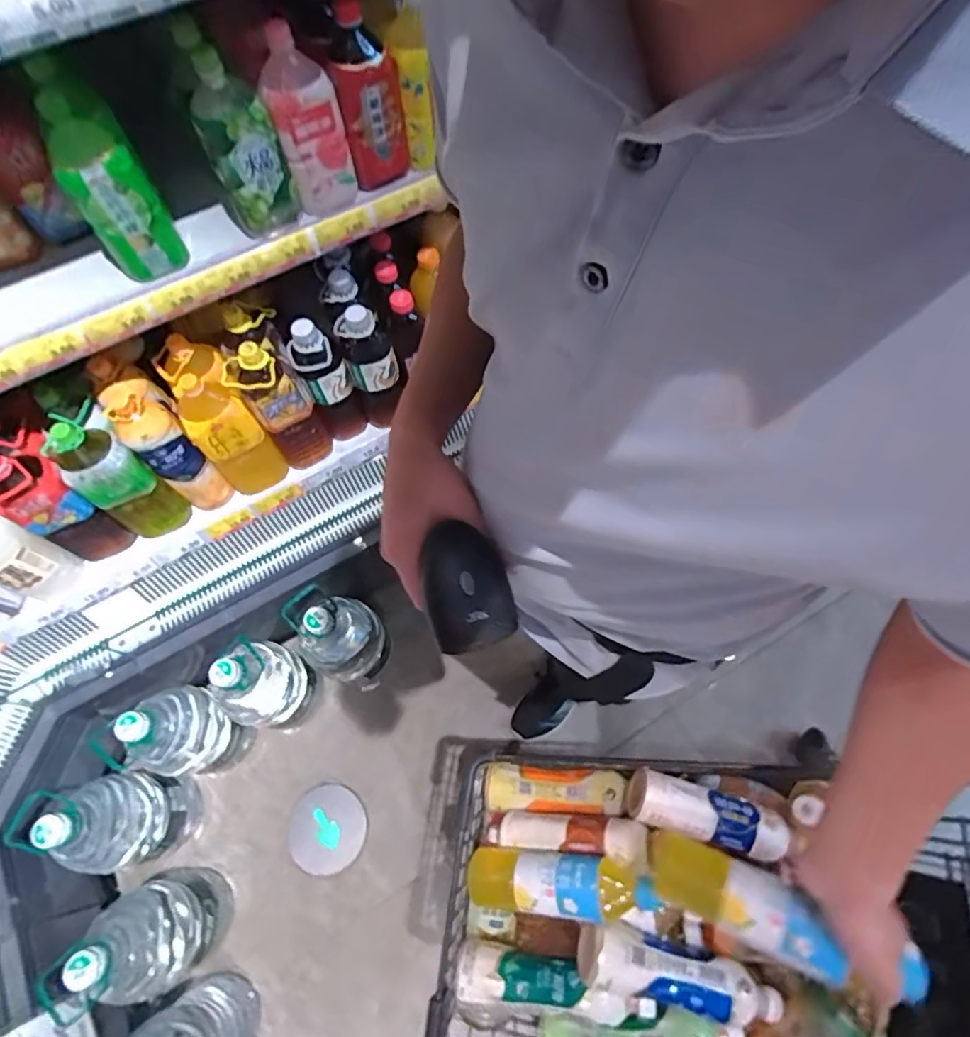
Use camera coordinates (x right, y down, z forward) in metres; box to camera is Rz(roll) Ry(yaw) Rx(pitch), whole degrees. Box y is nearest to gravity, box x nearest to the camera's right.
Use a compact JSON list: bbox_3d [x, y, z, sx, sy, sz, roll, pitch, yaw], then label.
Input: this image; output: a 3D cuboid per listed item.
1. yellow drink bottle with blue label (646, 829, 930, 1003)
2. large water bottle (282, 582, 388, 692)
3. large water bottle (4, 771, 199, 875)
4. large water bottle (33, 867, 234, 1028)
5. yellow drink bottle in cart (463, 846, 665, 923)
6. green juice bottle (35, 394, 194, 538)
[{"bbox_3d":[0.259,0.375,0.539,0.255,0.070,0.061,3,59,48],"label":"yellow drink bottle with blue label"},{"bbox_3d":[-0.324,0.273,1.250,0.184,0.348,0.160,19,68,10],"label":"large water bottle"},{"bbox_3d":[-0.764,0.627,1.143,0.163,0.399,0.179,-1,66,2],"label":"large water bottle"},{"bbox_3d":[-0.647,0.789,1.058,0.172,0.379,0.212,-32,69,-11],"label":"large water bottle"},{"bbox_3d":[0.082,0.426,0.649,0.239,0.079,0.064,-21,60,35],"label":"yellow drink bottle in cart"},{"bbox_3d":[-0.675,-0.070,1.026,0.114,0.283,0.123,42,74,18],"label":"green juice bottle"}]

